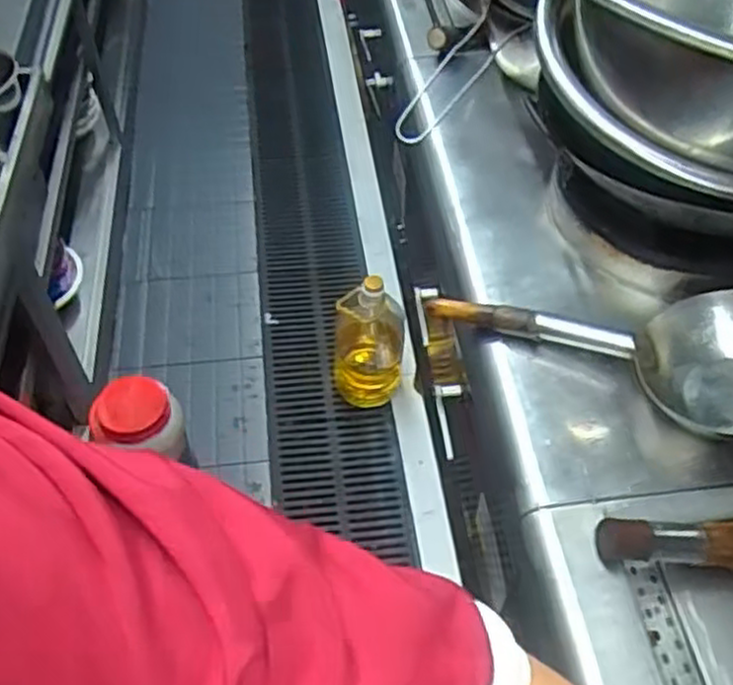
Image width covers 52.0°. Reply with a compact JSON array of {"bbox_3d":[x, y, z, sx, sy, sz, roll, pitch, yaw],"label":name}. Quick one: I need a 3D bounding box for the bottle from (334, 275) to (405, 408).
[{"bbox_3d":[0.002,0.000,1.658,0.157,0.345,0.125,1,51,1],"label":"bottle"}]

